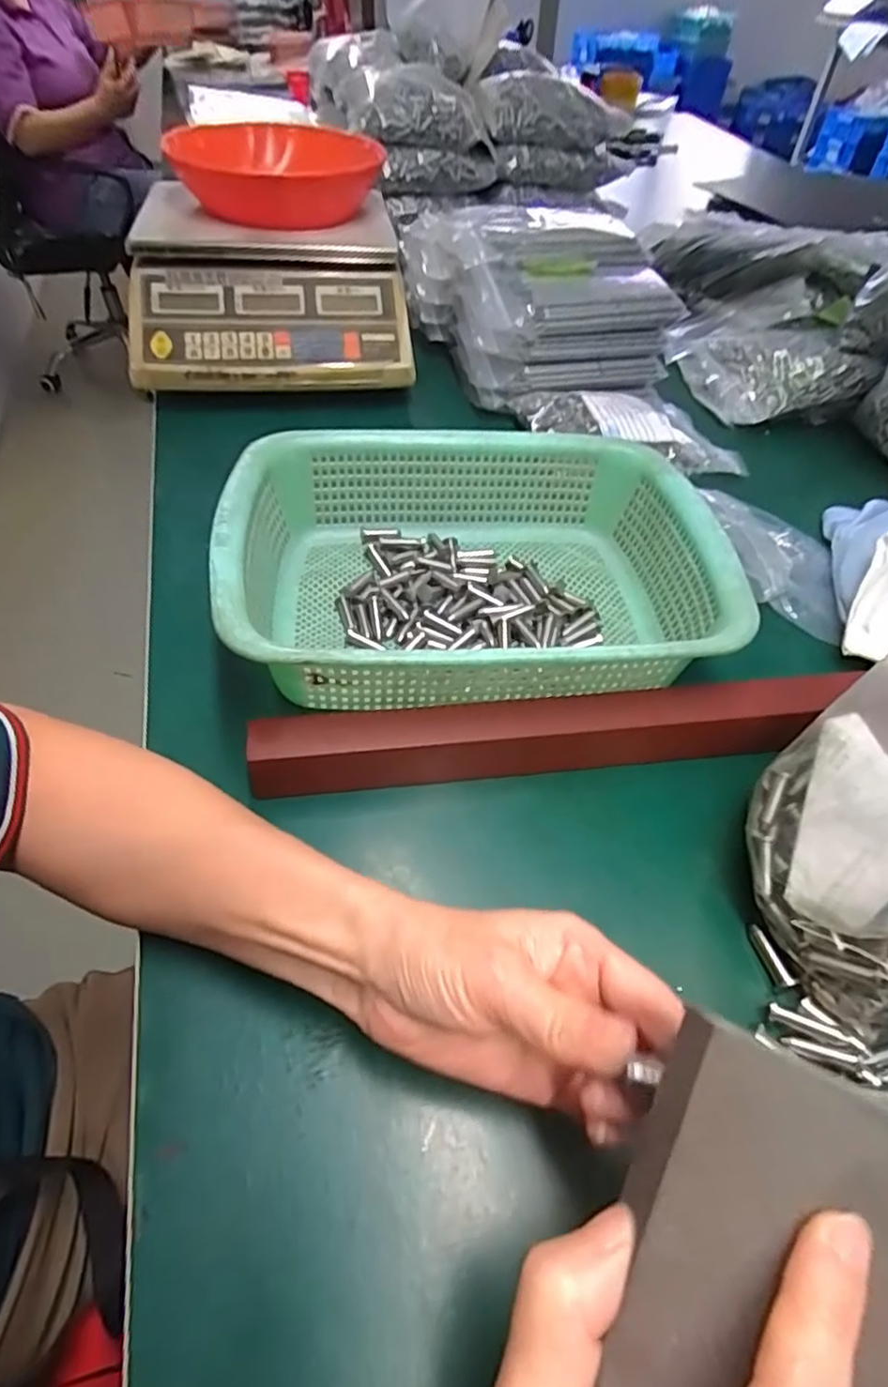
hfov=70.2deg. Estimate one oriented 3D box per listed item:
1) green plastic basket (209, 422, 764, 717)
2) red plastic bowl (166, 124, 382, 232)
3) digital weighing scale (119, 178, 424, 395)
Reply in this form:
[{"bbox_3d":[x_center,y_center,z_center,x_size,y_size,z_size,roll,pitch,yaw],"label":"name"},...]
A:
[{"bbox_3d":[0.020,-0.081,0.405,0.290,0.088,0.220,-3,52,-4],"label":"green plastic basket"},{"bbox_3d":[-0.163,-0.536,0.647,0.185,0.059,0.202,1,52,-1],"label":"red plastic bowl"},{"bbox_3d":[-0.177,-0.414,0.647,0.259,0.109,0.243,-8,52,-7],"label":"digital weighing scale"}]

